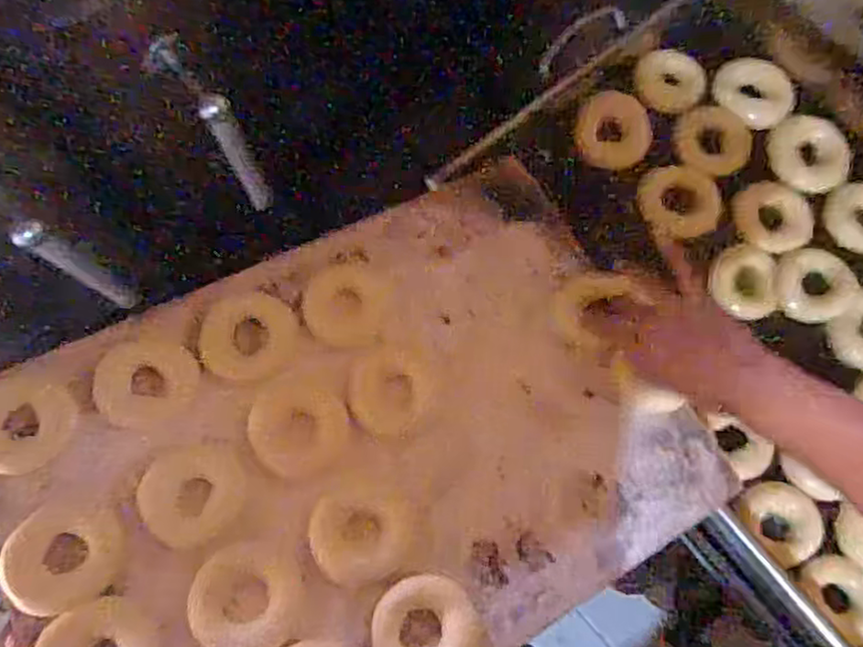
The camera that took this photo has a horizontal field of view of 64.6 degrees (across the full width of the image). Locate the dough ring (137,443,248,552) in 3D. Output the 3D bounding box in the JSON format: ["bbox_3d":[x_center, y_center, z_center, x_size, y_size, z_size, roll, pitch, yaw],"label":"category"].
[{"bbox_3d":[-0.207,0.149,0.588,0.085,0.013,0.082,0,77,-1],"label":"dough ring"}]

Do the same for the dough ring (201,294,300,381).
[{"bbox_3d":[-0.172,0.011,0.644,0.084,0.017,0.085,0,77,-1],"label":"dough ring"}]

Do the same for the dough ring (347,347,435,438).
[{"bbox_3d":[-0.039,0.064,0.651,0.076,0.023,0.084,2,77,0],"label":"dough ring"}]

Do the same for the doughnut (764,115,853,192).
[{"bbox_3d":[0.479,-0.216,0.860,0.089,0.024,0.104,-40,80,-9],"label":"doughnut"}]

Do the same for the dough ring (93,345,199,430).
[{"bbox_3d":[-0.256,0.055,0.612,0.082,0.020,0.077,0,77,-1],"label":"dough ring"}]

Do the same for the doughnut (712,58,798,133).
[{"bbox_3d":[0.415,-0.295,0.881,0.100,0.022,0.096,13,88,6],"label":"doughnut"}]

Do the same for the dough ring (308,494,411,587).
[{"bbox_3d":[-0.062,0.188,0.595,0.082,0.018,0.073,3,77,0],"label":"dough ring"}]

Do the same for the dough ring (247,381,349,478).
[{"bbox_3d":[-0.121,0.097,0.620,0.084,0.017,0.080,0,77,-1],"label":"dough ring"}]

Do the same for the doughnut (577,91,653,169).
[{"bbox_3d":[0.231,-0.244,0.856,0.094,0.023,0.099,7,77,1],"label":"doughnut"}]

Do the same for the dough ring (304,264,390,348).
[{"bbox_3d":[-0.083,-0.018,0.675,0.079,0.023,0.085,0,77,-1],"label":"dough ring"}]

